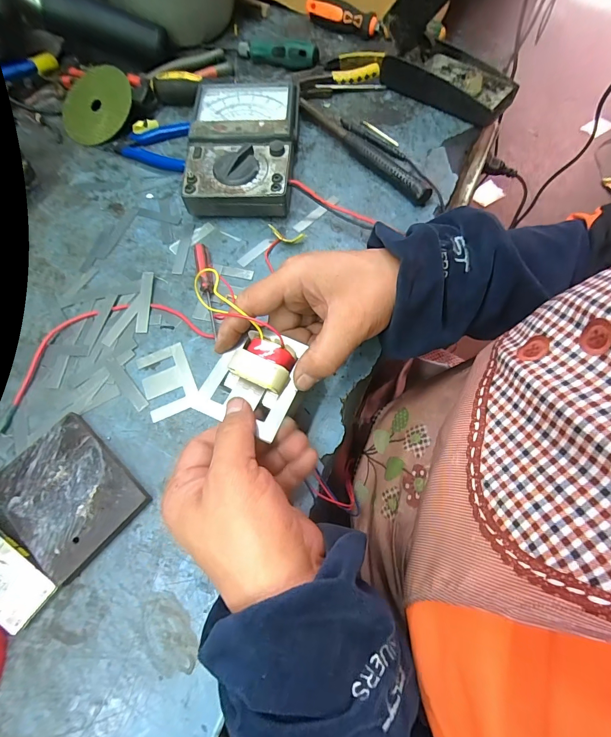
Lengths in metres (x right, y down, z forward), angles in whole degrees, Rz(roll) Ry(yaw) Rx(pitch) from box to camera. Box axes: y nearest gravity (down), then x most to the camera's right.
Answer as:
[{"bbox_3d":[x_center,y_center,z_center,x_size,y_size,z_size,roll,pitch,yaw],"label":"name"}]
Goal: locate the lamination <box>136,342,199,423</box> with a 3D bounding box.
[{"bbox_3d":[-0.124,0.010,0.323,0.043,0.004,0.065,-22,68,-8],"label":"lamination"}]

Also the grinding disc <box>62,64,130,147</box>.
[{"bbox_3d":[-0.269,-0.340,0.460,0.102,0.005,0.096,0,89,16],"label":"grinding disc"}]

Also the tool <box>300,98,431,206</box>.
[{"bbox_3d":[0.068,-0.259,0.420,0.026,0.019,0.208,-36,70,-13],"label":"tool"}]

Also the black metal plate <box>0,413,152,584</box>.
[{"bbox_3d":[-0.185,0.098,0.283,0.103,0.013,0.082,38,73,16],"label":"black metal plate"}]

